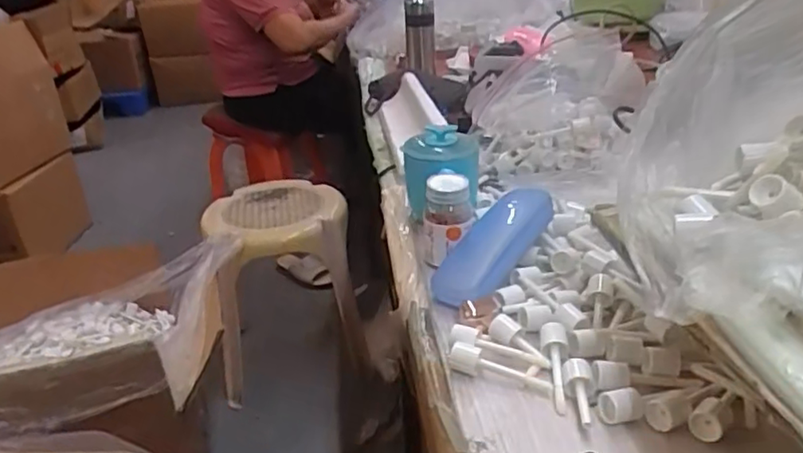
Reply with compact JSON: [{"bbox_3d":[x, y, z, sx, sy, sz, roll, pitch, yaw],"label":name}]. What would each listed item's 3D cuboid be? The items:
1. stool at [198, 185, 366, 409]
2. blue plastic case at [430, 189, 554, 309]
[{"bbox_3d":[-0.291,0.145,1.546,0.342,0.420,0.354,-10,28,-11],"label":"stool"},{"bbox_3d":[0.083,0.020,0.565,0.067,0.031,0.142,21,57,40],"label":"blue plastic case"}]

